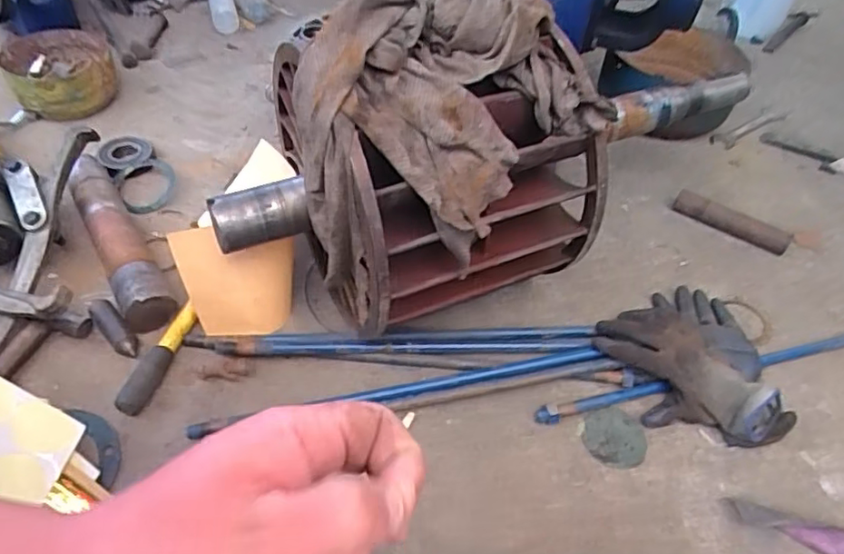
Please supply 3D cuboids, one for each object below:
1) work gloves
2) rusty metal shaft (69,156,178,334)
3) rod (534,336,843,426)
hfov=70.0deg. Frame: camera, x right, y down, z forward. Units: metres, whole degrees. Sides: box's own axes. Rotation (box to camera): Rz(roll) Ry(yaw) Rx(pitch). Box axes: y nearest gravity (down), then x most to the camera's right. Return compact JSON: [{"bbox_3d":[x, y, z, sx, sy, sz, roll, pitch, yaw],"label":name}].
[{"bbox_3d":[0.358,0.105,0.761,0.226,0.059,0.219,2,47,-2],"label":"work gloves"},{"bbox_3d":[-0.424,-0.058,0.835,0.058,0.071,0.328,-24,53,-24],"label":"rusty metal shaft"},{"bbox_3d":[0.417,0.113,0.783,0.588,0.020,0.022,-11,49,-14],"label":"rod"}]

